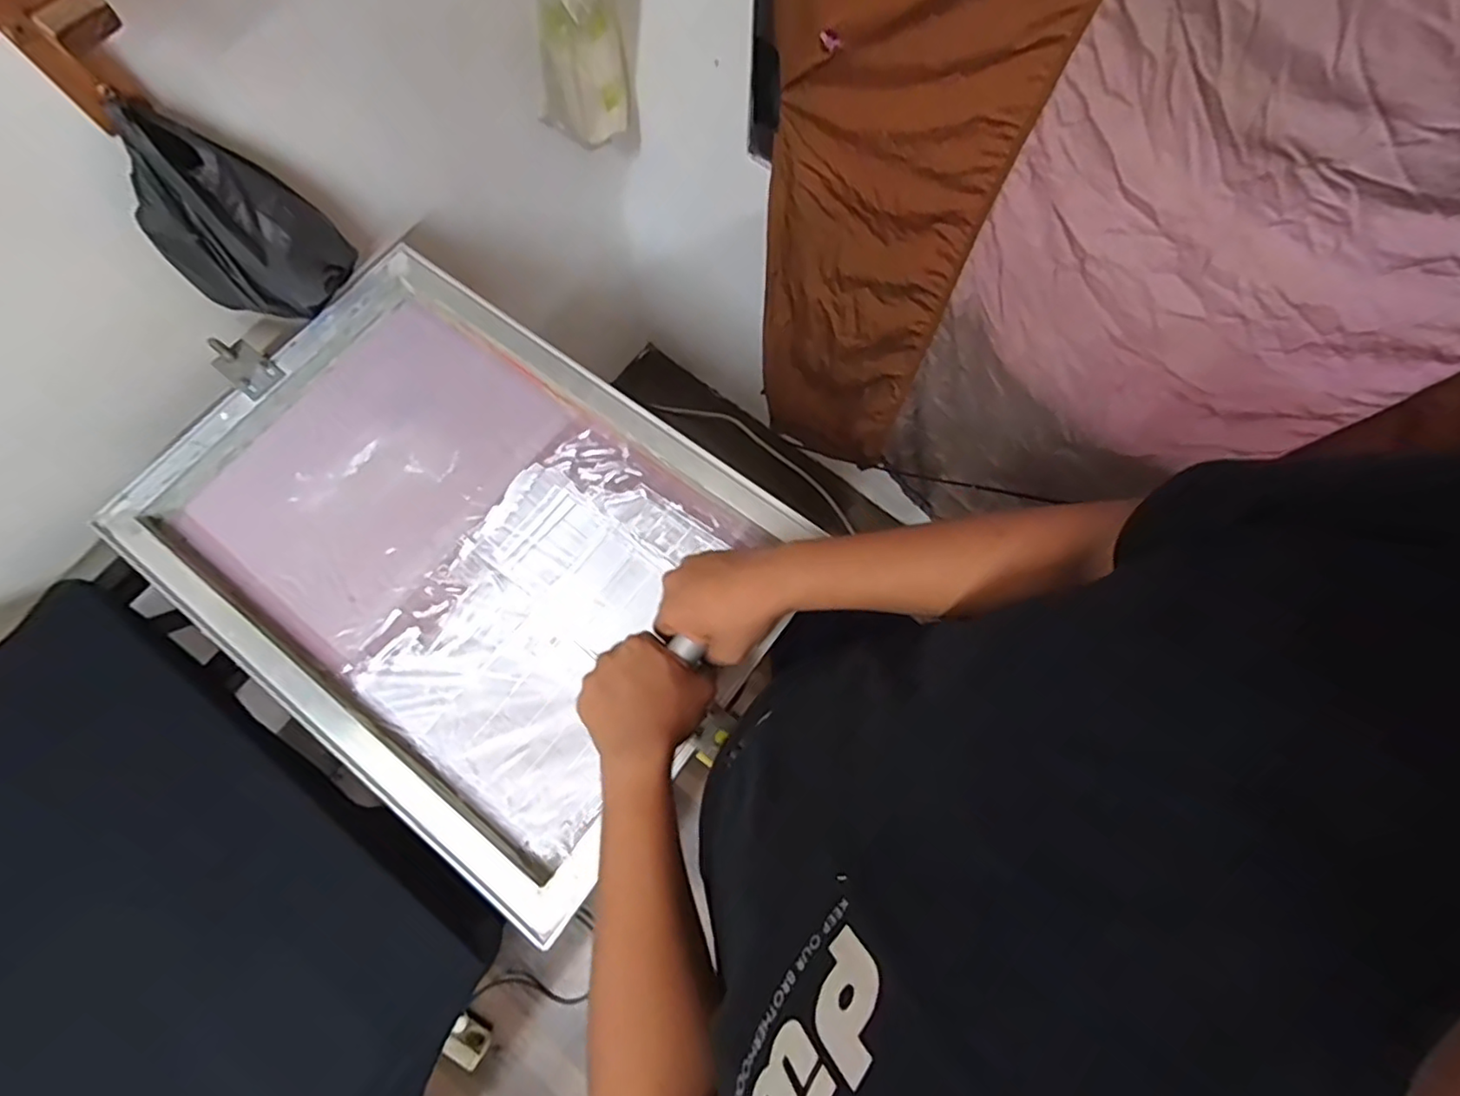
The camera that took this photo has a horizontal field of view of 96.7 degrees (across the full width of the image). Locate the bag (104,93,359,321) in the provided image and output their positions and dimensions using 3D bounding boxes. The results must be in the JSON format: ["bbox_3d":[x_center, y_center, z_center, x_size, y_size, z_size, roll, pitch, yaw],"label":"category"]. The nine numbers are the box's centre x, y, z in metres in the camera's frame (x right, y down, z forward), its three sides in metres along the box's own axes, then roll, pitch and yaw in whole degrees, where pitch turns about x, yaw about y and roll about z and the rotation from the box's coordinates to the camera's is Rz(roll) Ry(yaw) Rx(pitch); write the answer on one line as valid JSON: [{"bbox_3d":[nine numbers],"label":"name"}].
[{"bbox_3d":[-0.522,-0.339,0.691,0.146,0.214,0.098,-8,72,-4],"label":"bag"}]

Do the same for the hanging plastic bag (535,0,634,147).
[{"bbox_3d":[-0.215,-0.720,0.888,0.090,0.323,0.105,35,75,10],"label":"hanging plastic bag"}]

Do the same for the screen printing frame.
[{"bbox_3d":[-0.282,-0.011,0.695,0.643,0.044,0.460,36,75,10],"label":"screen printing frame"}]

